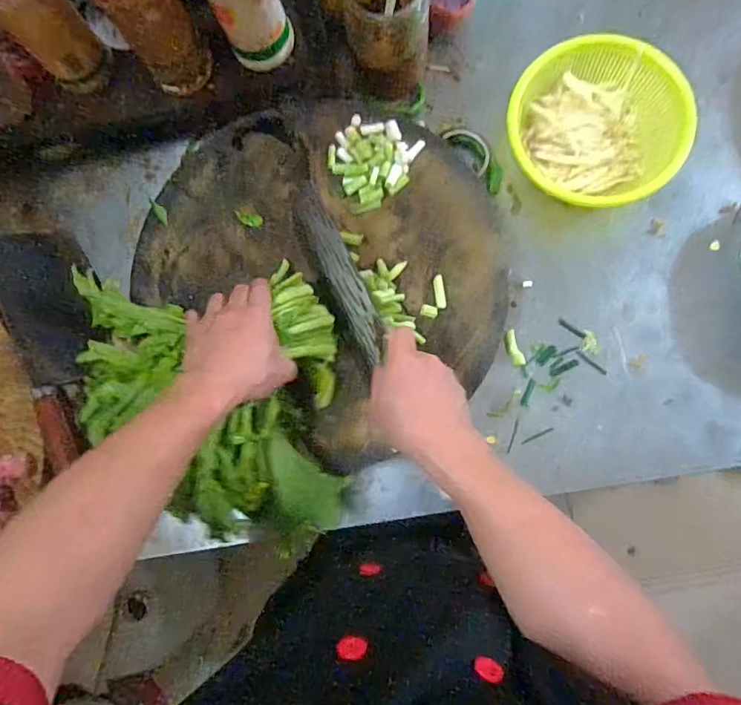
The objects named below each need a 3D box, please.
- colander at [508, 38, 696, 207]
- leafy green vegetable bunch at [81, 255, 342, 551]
[{"bbox_3d":[0.243,-0.246,0.566,0.185,0.061,0.168,12,84,5],"label":"colander"},{"bbox_3d":[-0.159,0.049,0.508,0.258,0.076,0.278,0,83,4],"label":"leafy green vegetable bunch"}]

